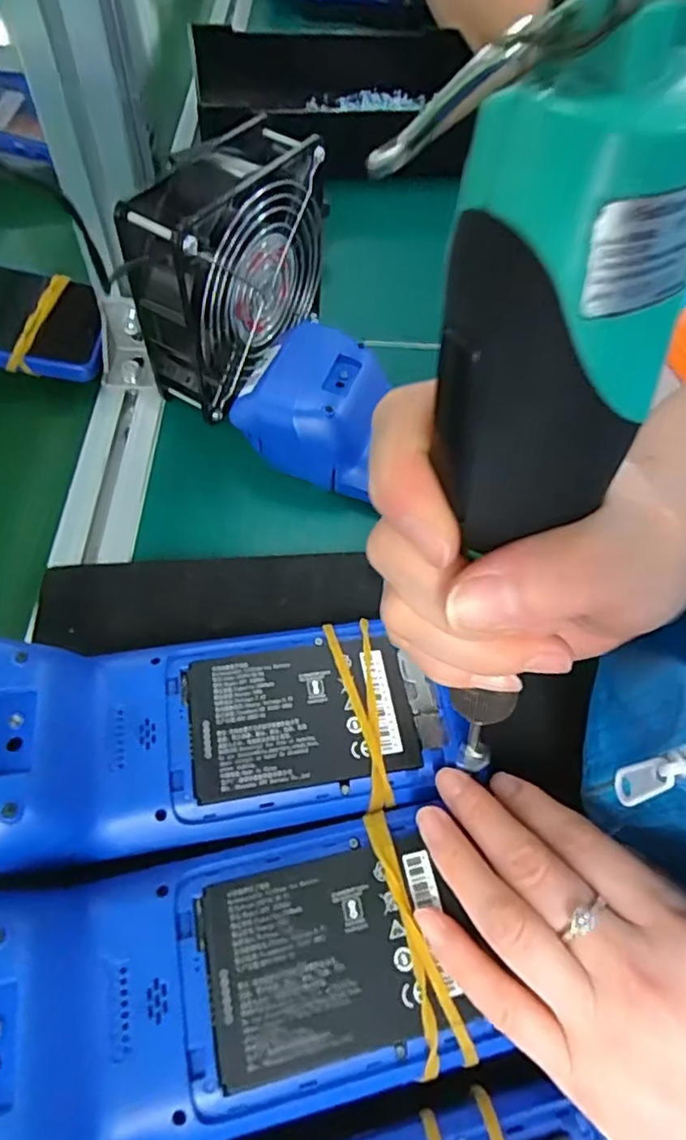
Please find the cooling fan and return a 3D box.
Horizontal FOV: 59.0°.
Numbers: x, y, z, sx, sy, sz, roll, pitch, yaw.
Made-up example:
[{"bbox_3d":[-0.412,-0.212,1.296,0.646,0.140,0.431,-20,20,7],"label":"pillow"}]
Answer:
[{"bbox_3d":[-0.060,-0.164,0.344,0.064,0.111,0.122,34,62,16],"label":"cooling fan"}]

